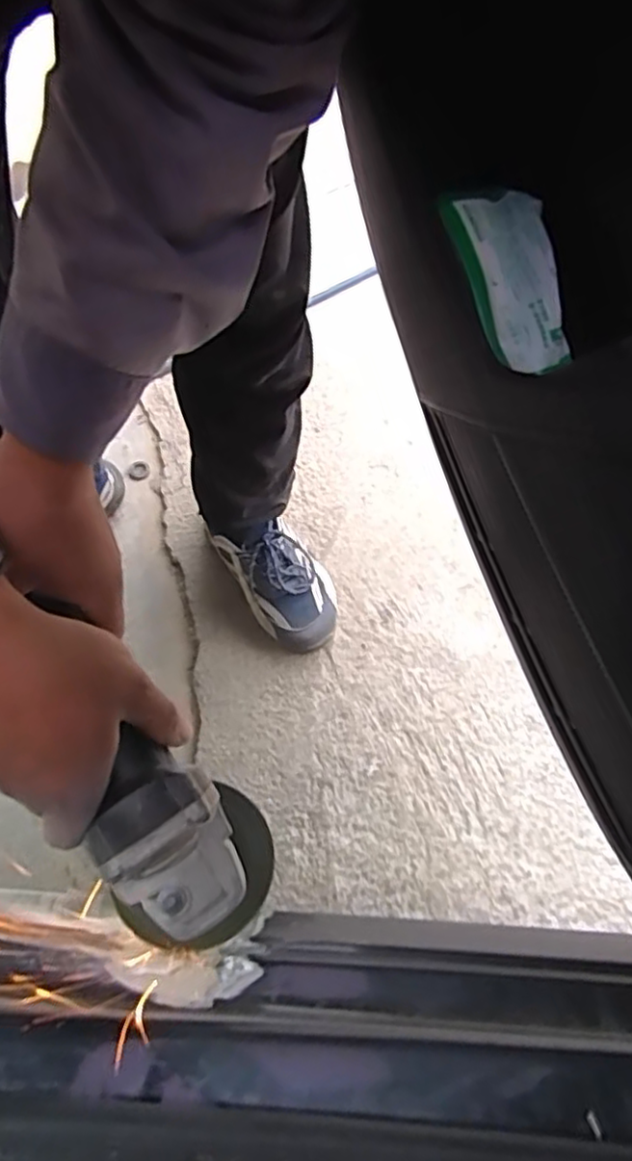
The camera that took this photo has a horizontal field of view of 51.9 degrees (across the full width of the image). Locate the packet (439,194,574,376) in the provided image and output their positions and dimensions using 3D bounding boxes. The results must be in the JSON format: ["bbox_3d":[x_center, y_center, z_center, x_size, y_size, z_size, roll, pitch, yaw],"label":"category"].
[{"bbox_3d":[0.096,-0.154,0.334,0.052,0.025,0.107,-11,78,-5],"label":"packet"}]

